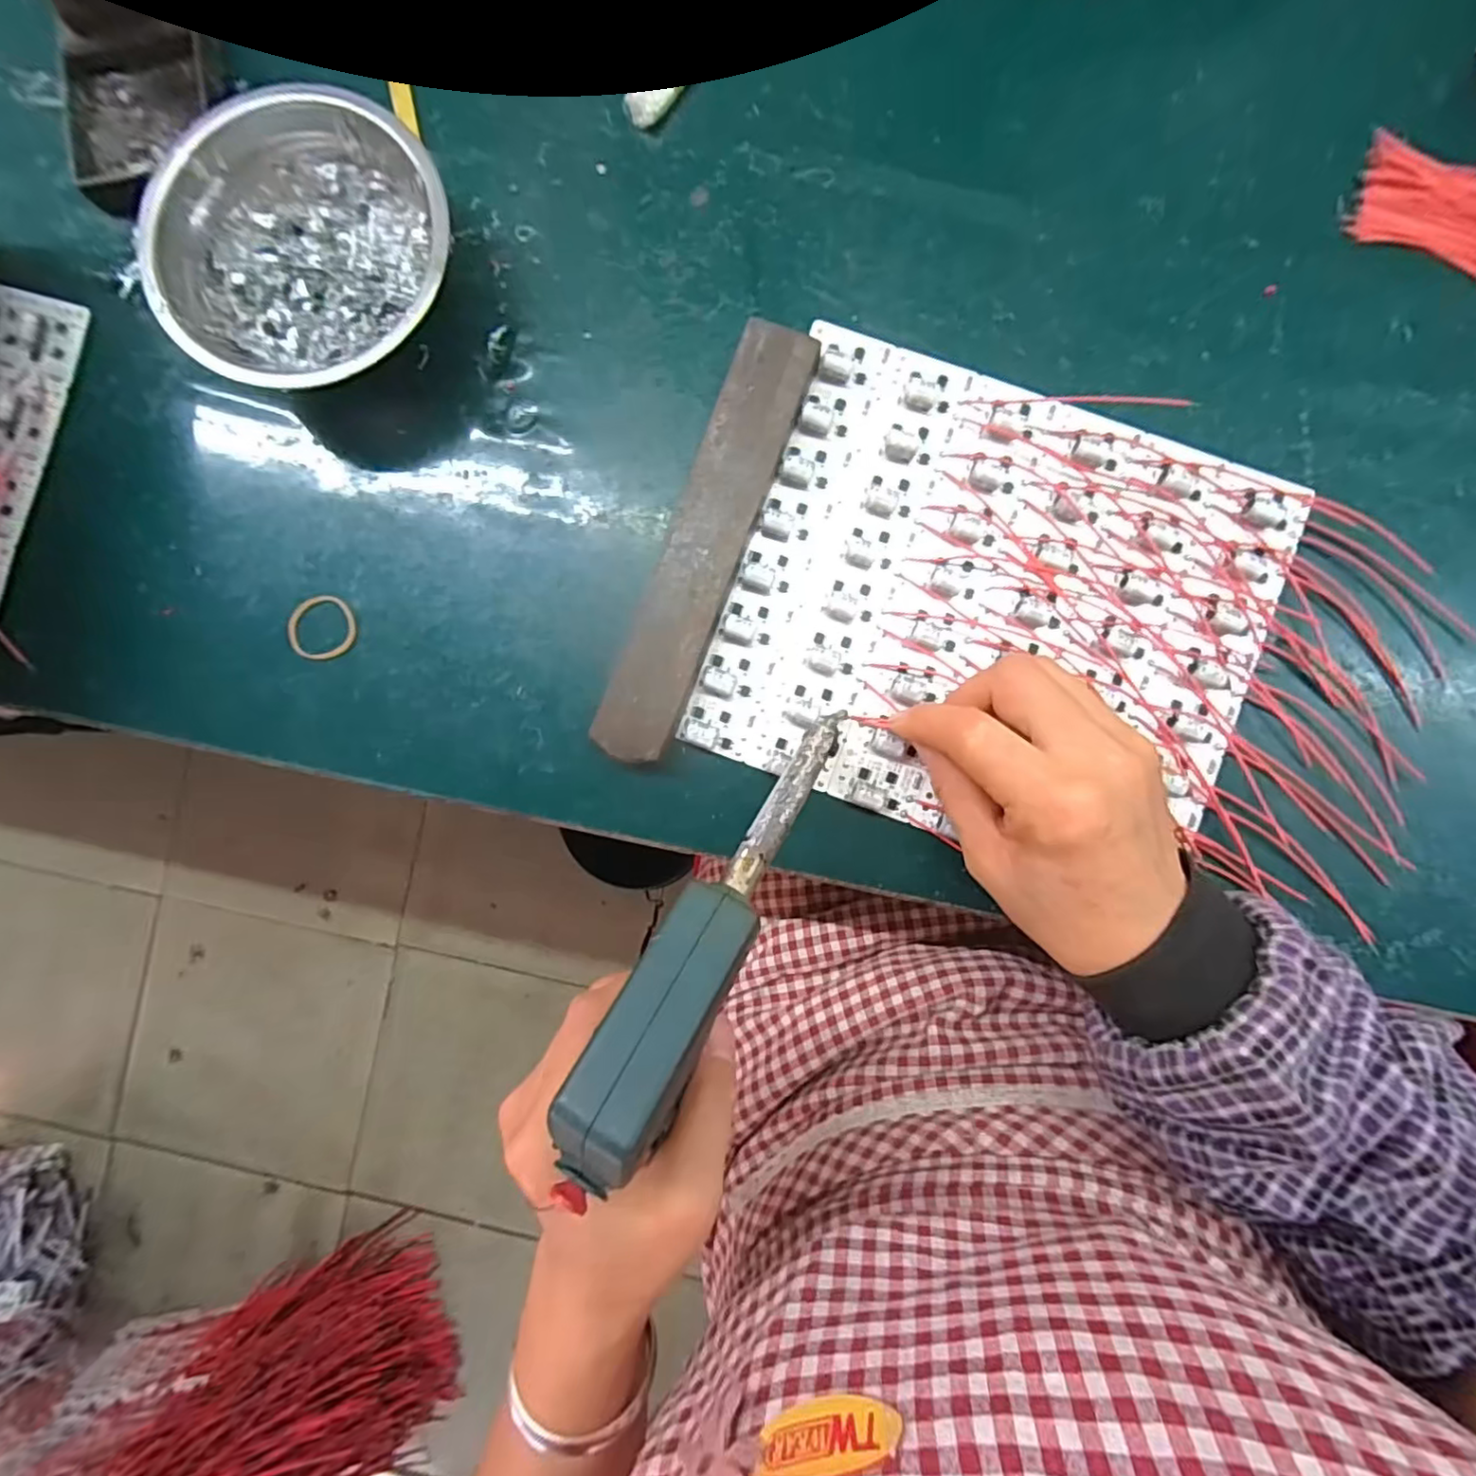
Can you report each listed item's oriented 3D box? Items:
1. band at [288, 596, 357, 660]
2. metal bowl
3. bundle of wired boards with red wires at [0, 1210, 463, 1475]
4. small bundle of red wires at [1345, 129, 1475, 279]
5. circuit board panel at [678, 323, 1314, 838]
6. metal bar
[{"bbox_3d":[-0.195,-0.051,0.299,0.032,0.004,0.028,-9,88,1],"label":"band"},{"bbox_3d":[-0.184,-0.211,0.284,0.123,0.041,0.122,0,88,1],"label":"metal bowl"},{"bbox_3d":[-0.796,1.062,0.931,0.732,0.237,0.323,-24,88,0],"label":"bundle of wired boards with red wires"},{"bbox_3d":[0.332,-0.237,0.293,0.097,0.004,0.067,17,89,2],"label":"small bundle of red wires"},{"bbox_3d":[0.115,-0.058,0.287,0.230,0.012,0.199,18,89,2],"label":"circuit board panel"},{"bbox_3d":[-0.014,-0.085,0.287,0.035,0.017,0.198,21,89,2],"label":"metal bar"}]

